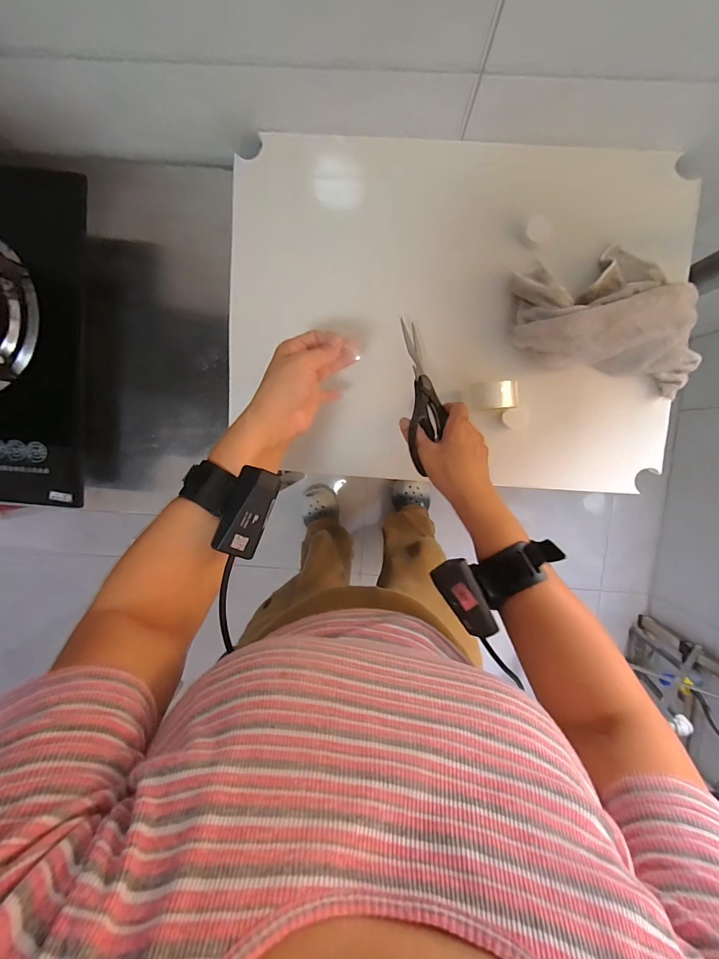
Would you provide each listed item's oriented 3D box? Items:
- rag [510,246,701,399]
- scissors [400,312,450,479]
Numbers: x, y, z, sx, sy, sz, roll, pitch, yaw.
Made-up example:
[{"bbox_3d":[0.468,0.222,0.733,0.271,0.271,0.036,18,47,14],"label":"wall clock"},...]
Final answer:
[{"bbox_3d":[0.299,-0.199,0.461,0.238,0.053,0.154,14,96,0],"label":"rag"},{"bbox_3d":[0.071,-0.091,0.437,0.059,0.013,0.178,14,69,-39],"label":"scissors"}]

